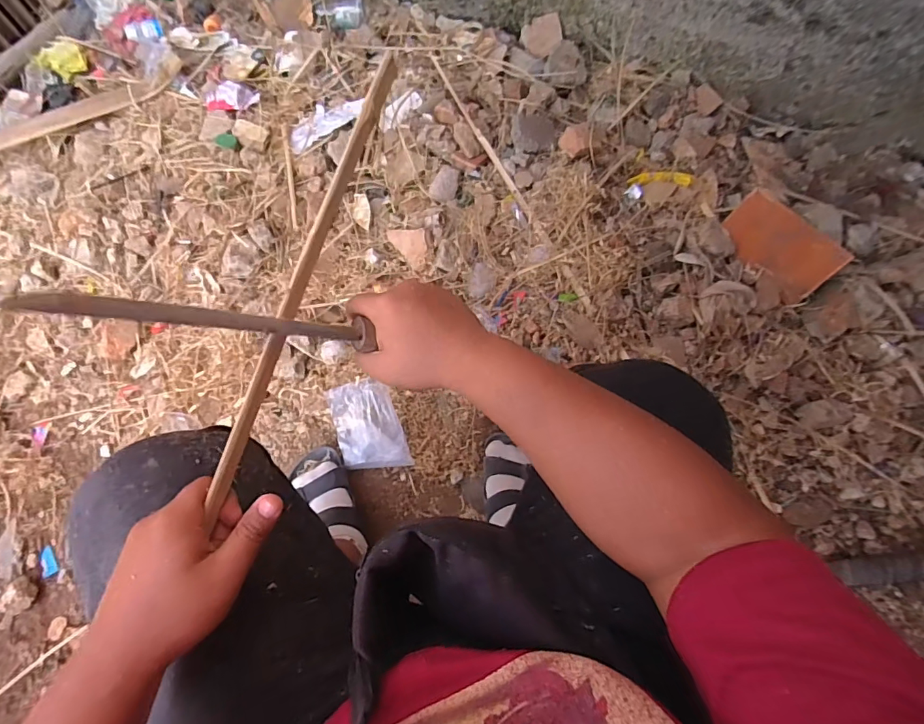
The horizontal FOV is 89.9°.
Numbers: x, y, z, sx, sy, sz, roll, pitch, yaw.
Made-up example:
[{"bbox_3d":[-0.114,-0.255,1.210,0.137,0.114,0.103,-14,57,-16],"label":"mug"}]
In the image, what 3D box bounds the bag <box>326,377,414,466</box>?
[{"bbox_3d":[-0.163,0.111,0.801,0.109,0.010,0.161,-20,86,3],"label":"bag"}]

